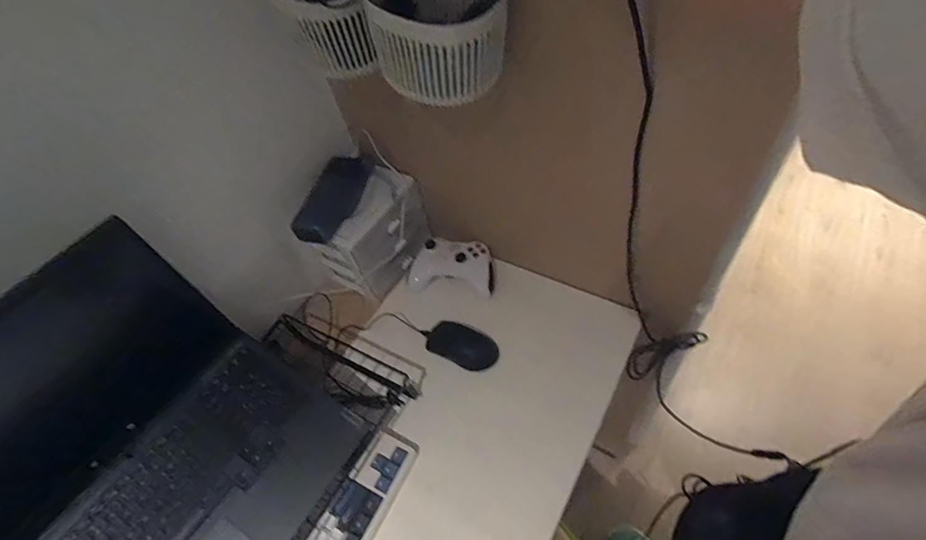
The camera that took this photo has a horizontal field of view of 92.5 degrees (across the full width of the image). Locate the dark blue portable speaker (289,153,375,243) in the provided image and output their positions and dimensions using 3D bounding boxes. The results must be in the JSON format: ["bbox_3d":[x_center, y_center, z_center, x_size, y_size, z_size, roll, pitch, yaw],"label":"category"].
[{"bbox_3d":[-0.201,-0.121,0.696,0.059,0.051,0.177,13,57,18],"label":"dark blue portable speaker"}]

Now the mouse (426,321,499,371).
[{"bbox_3d":[0.002,0.114,0.696,0.107,0.033,0.061,16,58,20],"label":"mouse"}]

